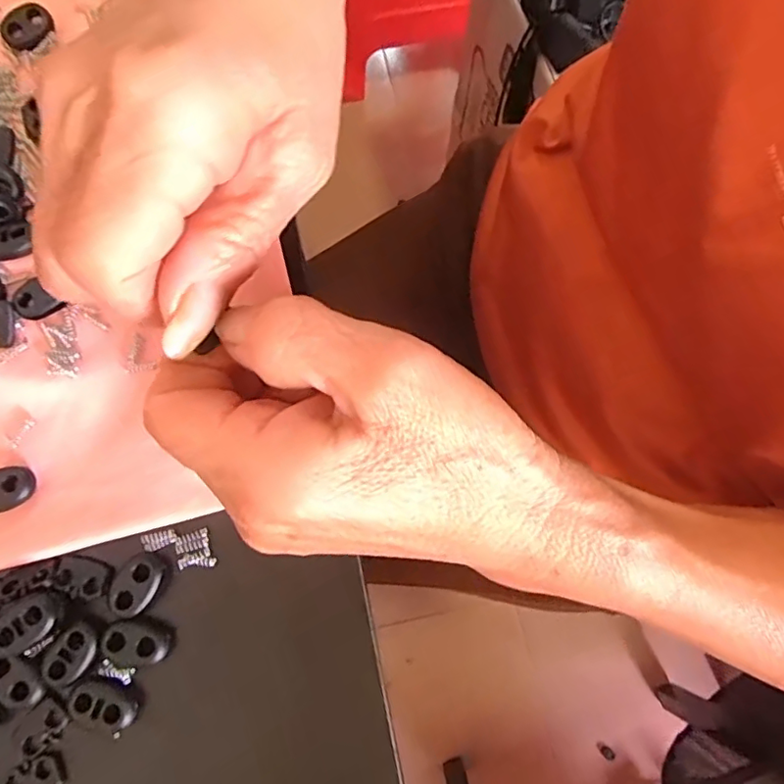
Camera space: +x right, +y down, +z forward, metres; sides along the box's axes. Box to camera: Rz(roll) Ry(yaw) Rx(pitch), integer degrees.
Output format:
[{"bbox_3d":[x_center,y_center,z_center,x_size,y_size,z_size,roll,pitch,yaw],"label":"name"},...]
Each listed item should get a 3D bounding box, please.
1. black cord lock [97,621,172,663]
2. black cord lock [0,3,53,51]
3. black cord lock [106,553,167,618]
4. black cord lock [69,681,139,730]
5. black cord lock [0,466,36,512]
[{"bbox_3d":[-0.086,0.084,0.186,0.023,0.004,0.013,6,77,1],"label":"black cord lock"},{"bbox_3d":[-0.156,-0.157,0.239,0.021,0.005,0.013,-43,81,-9],"label":"black cord lock"},{"bbox_3d":[-0.088,0.066,0.191,0.016,0.005,0.021,43,80,9],"label":"black cord lock"},{"bbox_3d":[-0.094,0.102,0.182,0.022,0.006,0.011,14,77,3],"label":"black cord lock"},{"bbox_3d":[-0.139,0.035,0.198,0.020,0.005,0.015,-19,78,-5],"label":"black cord lock"}]

